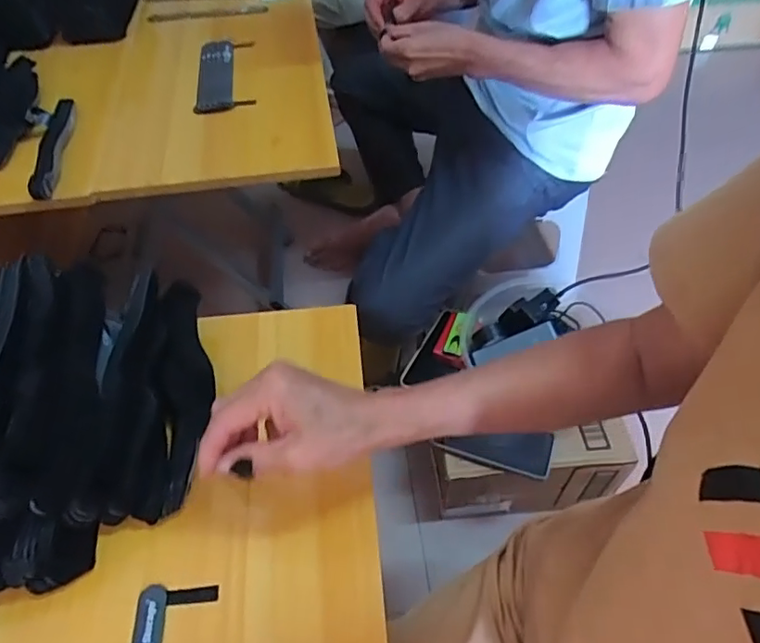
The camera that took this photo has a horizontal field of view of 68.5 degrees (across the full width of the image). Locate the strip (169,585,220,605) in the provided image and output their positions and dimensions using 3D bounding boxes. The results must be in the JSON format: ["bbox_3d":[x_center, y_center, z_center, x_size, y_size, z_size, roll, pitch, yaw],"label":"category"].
[{"bbox_3d":[-0.129,0.188,0.384,0.034,0.004,0.011,-4,52,-2],"label":"strip"}]

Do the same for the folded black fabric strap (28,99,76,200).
[{"bbox_3d":[-0.407,-0.222,0.694,0.028,0.031,0.193,-10,53,-7],"label":"folded black fabric strap"}]

